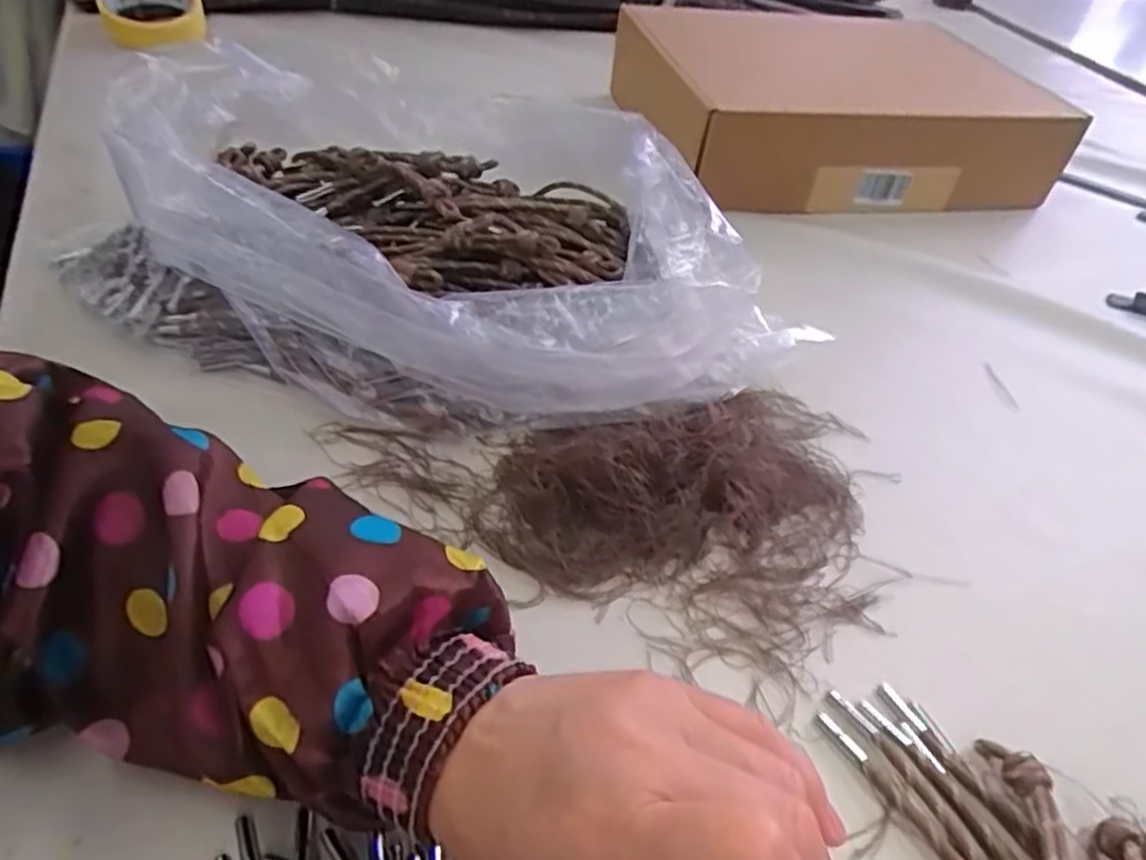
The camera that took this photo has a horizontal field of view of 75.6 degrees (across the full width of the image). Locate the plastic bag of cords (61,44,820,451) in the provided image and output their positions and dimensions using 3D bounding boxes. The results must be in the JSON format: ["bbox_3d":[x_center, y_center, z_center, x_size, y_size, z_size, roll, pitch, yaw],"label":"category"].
[{"bbox_3d":[-0.073,-0.131,0.461,0.432,0.095,0.279,15,46,7],"label":"plastic bag of cords"}]

